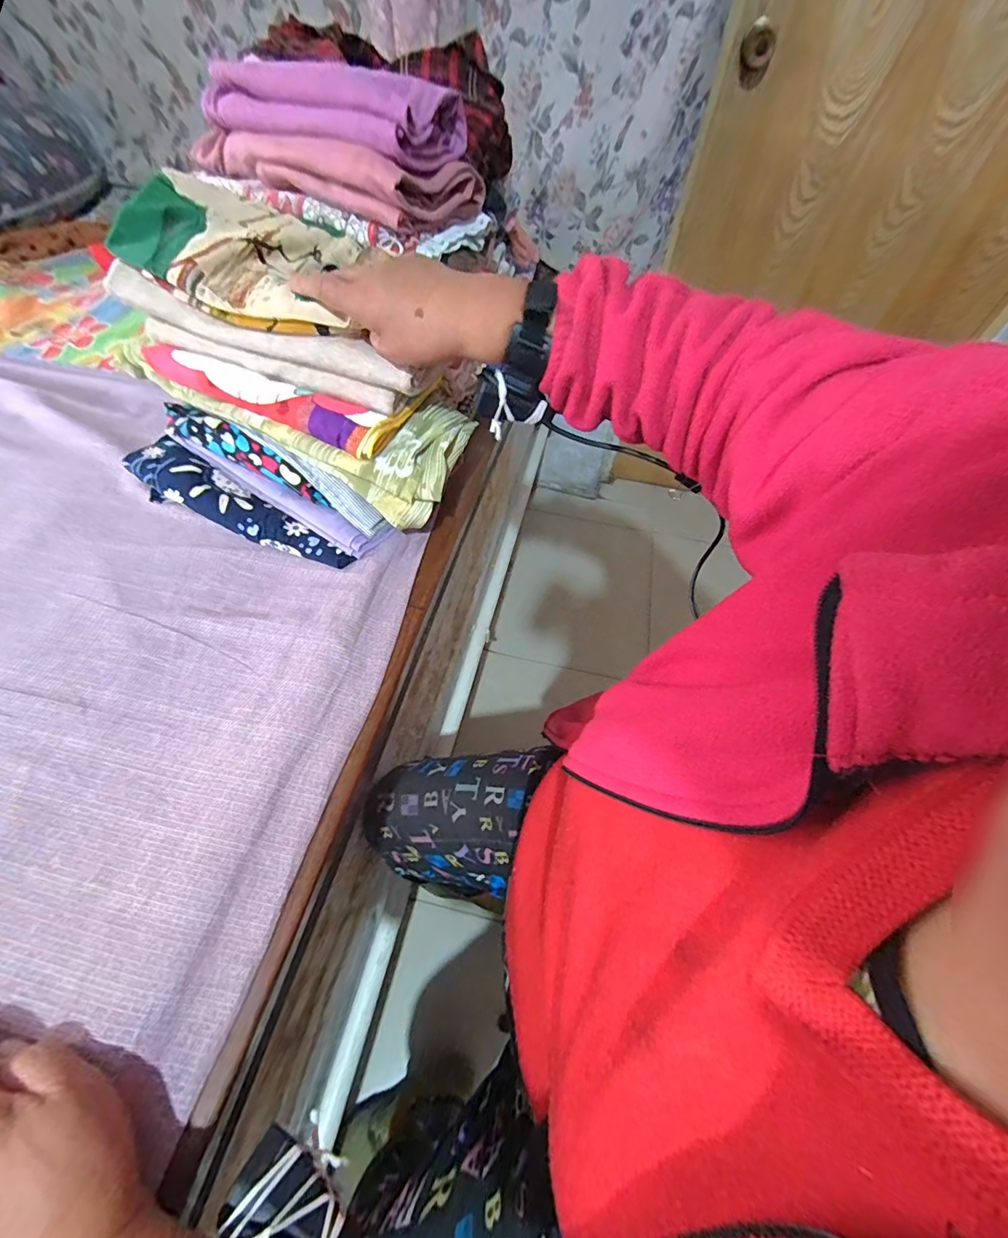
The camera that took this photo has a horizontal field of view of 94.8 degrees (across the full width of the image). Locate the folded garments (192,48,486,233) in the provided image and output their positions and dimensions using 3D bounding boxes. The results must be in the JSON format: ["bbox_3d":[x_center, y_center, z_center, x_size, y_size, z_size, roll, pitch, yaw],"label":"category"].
[{"bbox_3d":[-0.173,-0.513,0.496,0.260,0.099,0.170,25,57,13],"label":"folded garments"}]

